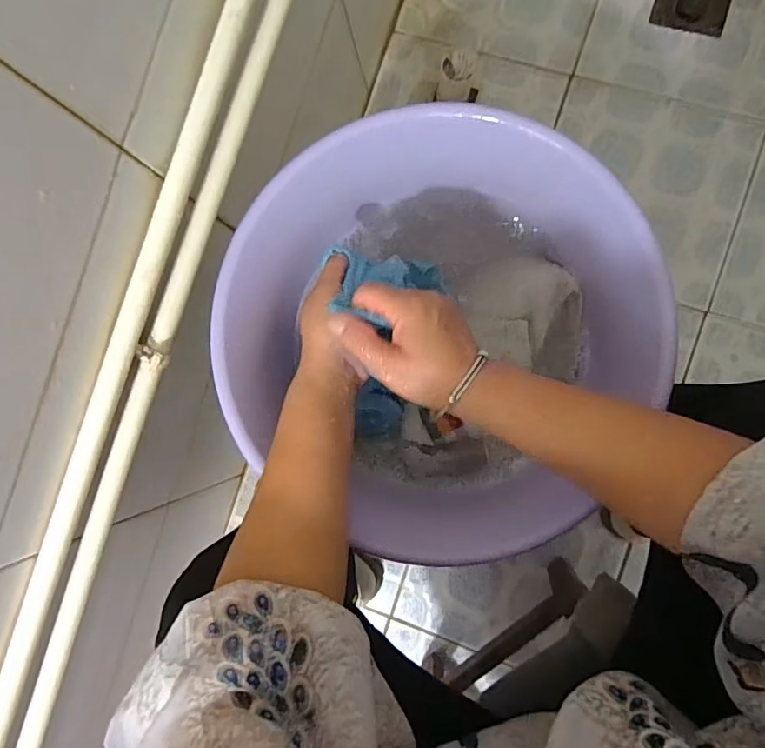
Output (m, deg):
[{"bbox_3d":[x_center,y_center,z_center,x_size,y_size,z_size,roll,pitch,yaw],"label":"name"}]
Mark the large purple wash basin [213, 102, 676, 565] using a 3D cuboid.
[{"bbox_3d":[0.043,-0.042,0.467,0.344,0.112,0.325,-1,86,8],"label":"large purple wash basin"}]

